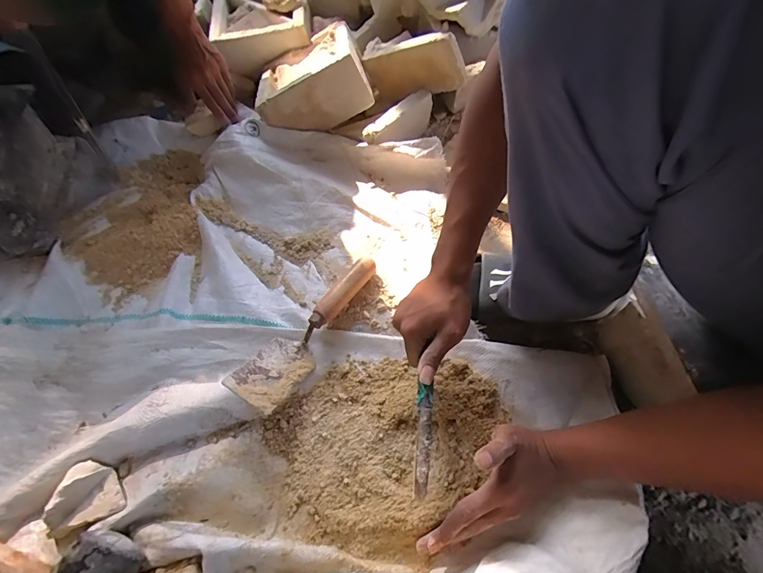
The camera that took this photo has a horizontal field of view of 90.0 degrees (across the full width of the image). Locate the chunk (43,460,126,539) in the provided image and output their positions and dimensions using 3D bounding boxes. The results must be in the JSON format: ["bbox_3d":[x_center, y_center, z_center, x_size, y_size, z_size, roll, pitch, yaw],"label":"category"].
[{"bbox_3d":[-0.317,0.221,0.407,0.064,0.031,0.059,-17,61,-13],"label":"chunk"}]

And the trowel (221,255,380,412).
[{"bbox_3d":[-0.094,0.048,0.513,0.073,0.050,0.255,27,61,13],"label":"trowel"}]

